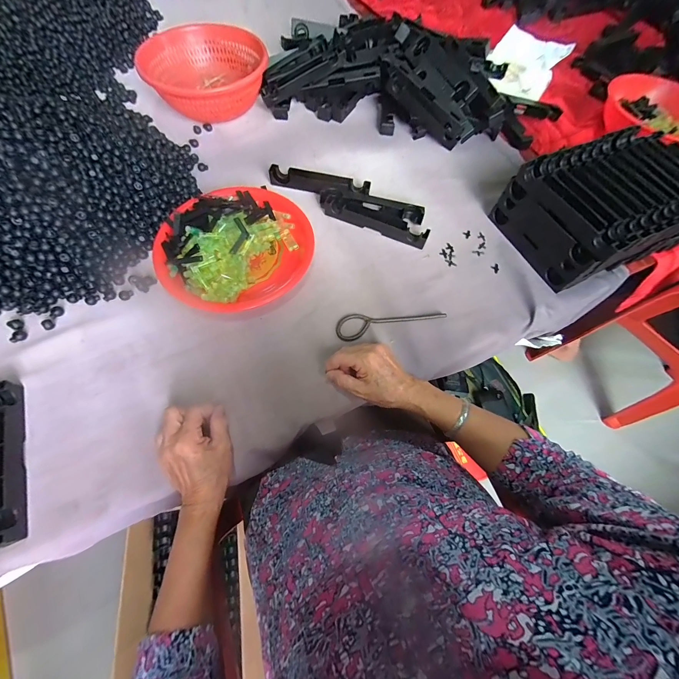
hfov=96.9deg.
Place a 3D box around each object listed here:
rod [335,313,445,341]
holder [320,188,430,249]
[{"bbox_3d":[0.079,-0.035,0.482,0.175,0.006,0.046,-14,67,-8],"label":"rod"},{"bbox_3d":[0.067,-0.237,0.561,0.207,0.033,0.073,23,67,8],"label":"holder"}]

